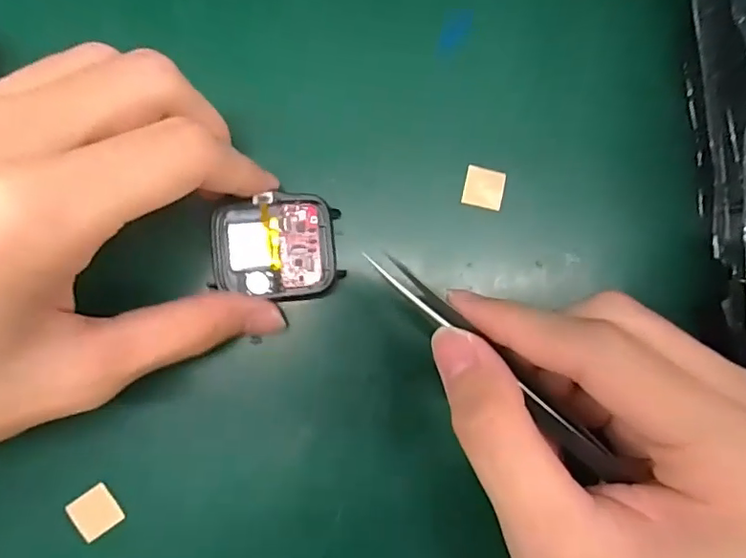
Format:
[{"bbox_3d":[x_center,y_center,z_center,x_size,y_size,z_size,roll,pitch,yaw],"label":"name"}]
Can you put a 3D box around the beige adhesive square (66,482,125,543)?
[{"bbox_3d":[-0.099,0.083,0.190,0.015,0.004,0.016,-32,88,-7],"label":"beige adhesive square"}]

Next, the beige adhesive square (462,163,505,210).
[{"bbox_3d":[0.044,-0.036,0.209,0.015,0.004,0.016,11,84,-3],"label":"beige adhesive square"}]

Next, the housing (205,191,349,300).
[{"bbox_3d":[-0.035,-0.012,0.194,0.045,0.006,0.037,5,86,-6],"label":"housing"}]

